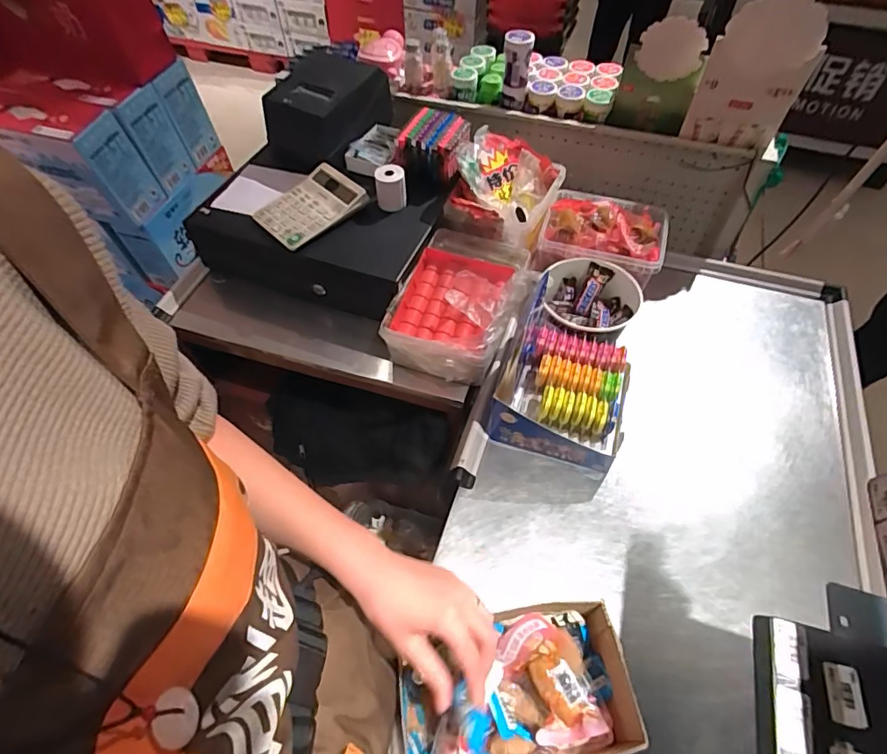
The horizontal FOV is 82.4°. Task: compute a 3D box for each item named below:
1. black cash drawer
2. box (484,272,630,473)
[{"bbox_3d":[-0.205,-0.265,0.906,0.404,0.132,0.310,25,58,17],"label":"black cash drawer"},{"bbox_3d":[0.172,0.026,0.720,0.170,0.108,0.171,20,57,14],"label":"box"}]

